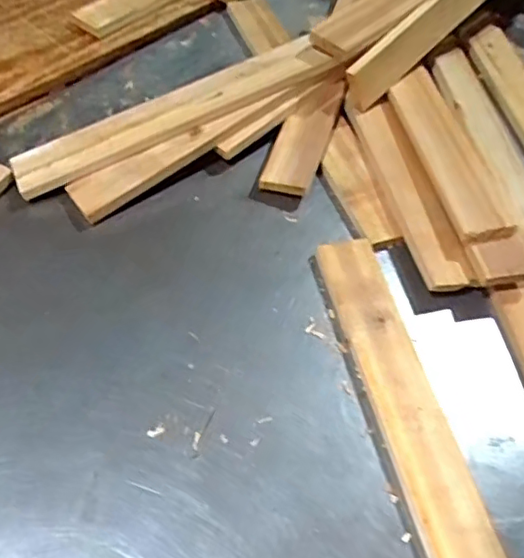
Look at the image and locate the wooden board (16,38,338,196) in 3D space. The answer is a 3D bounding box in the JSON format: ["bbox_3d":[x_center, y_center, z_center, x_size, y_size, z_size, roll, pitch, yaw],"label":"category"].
[{"bbox_3d":[-0.102,-0.197,0.699,0.383,0.017,0.053,-25,80,-9],"label":"wooden board"}]

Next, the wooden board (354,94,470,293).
[{"bbox_3d":[0.164,-0.104,0.681,0.044,0.024,0.275,-8,57,-9],"label":"wooden board"}]

